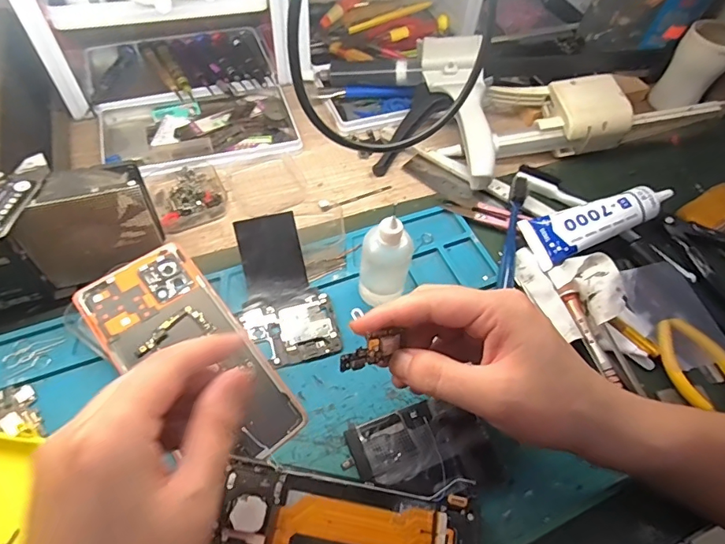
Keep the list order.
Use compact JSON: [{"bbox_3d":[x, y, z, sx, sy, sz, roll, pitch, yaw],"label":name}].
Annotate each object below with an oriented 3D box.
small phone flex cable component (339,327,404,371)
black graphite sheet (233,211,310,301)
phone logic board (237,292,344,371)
[{"bbox_3d":[0.006,0.044,0.249,0.042,0.019,0.004,-14,13,-31],"label":"small phone flex cable component"},{"bbox_3d":[-0.067,-0.011,0.342,0.044,0.004,0.061,-14,98,-5],"label":"black graphite sheet"},{"bbox_3d":[-0.050,0.042,0.329,0.065,0.004,0.050,-12,58,-12],"label":"phone logic board"}]

